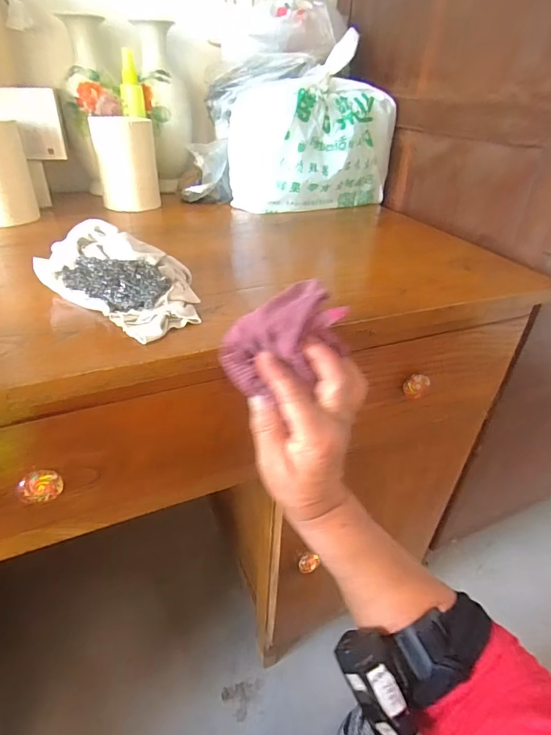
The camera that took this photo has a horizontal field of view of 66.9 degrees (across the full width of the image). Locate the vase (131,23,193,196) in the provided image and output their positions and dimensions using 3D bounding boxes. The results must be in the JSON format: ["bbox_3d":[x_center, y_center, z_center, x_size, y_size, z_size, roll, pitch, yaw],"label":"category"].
[{"bbox_3d":[-0.184,-0.436,0.709,0.082,0.231,0.091,-5,36,-12],"label":"vase"}]

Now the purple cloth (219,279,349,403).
[{"bbox_3d":[0.007,-0.025,0.330,0.093,0.063,0.049,-11,37,-20],"label":"purple cloth"}]

